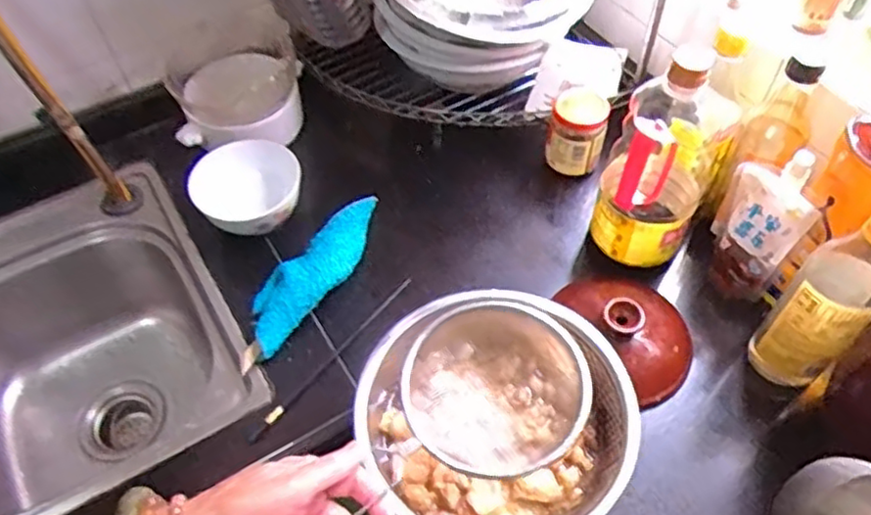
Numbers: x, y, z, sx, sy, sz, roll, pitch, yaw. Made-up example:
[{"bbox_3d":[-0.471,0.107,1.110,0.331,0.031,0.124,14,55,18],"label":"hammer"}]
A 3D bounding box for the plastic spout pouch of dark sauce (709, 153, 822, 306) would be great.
[{"bbox_3d":[0.331,-0.032,0.694,0.050,0.209,0.080,-24,57,-15],"label":"plastic spout pouch of dark sauce"}]

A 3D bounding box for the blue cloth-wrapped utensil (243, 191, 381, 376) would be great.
[{"bbox_3d":[-0.136,0.019,0.740,0.065,0.039,0.229,34,62,23],"label":"blue cloth-wrapped utensil"}]

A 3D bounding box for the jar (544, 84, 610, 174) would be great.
[{"bbox_3d":[0.169,-0.149,0.820,0.064,0.094,0.062,14,56,12],"label":"jar"}]

